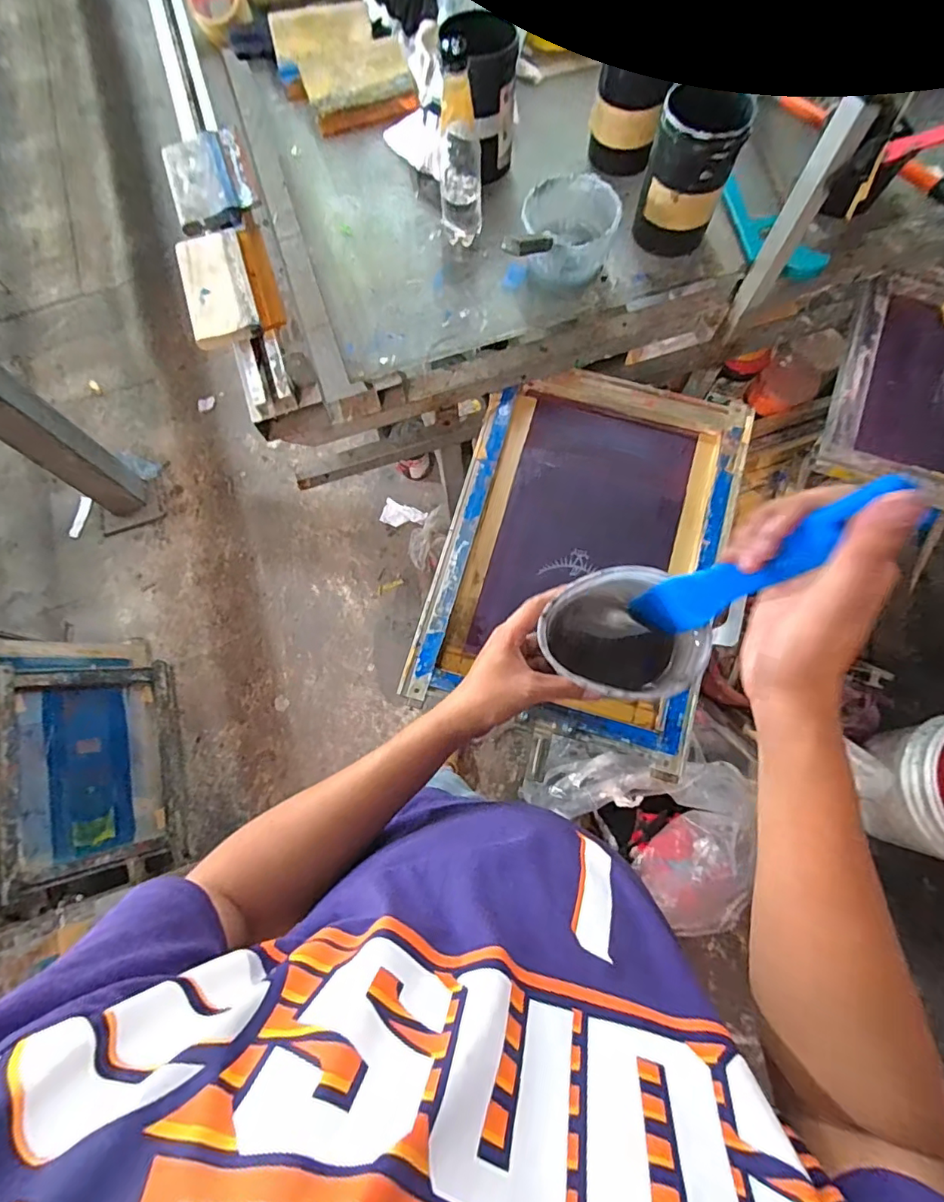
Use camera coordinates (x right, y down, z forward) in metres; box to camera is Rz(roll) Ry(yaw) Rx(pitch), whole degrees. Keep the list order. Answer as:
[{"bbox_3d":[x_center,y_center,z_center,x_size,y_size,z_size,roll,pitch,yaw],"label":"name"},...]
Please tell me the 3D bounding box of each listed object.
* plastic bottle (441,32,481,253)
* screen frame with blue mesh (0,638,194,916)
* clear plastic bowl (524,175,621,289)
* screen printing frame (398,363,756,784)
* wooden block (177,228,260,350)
[{"bbox_3d":[-0.018,-0.587,0.675,0.057,0.212,0.063,-3,73,1],"label":"plastic bottle"},{"bbox_3d":[-0.925,0.347,1.257,0.060,0.401,0.540,-20,76,30],"label":"screen frame with blue mesh"},{"bbox_3d":[0.133,-0.508,0.714,0.119,0.076,0.125,0,74,2],"label":"clear plastic bowl"},{"bbox_3d":[0.162,-0.077,0.770,0.399,0.052,0.549,16,78,4],"label":"screen printing frame"},{"bbox_3d":[-0.351,-0.432,0.720,0.088,0.037,0.170,-17,74,-4],"label":"wooden block"}]

